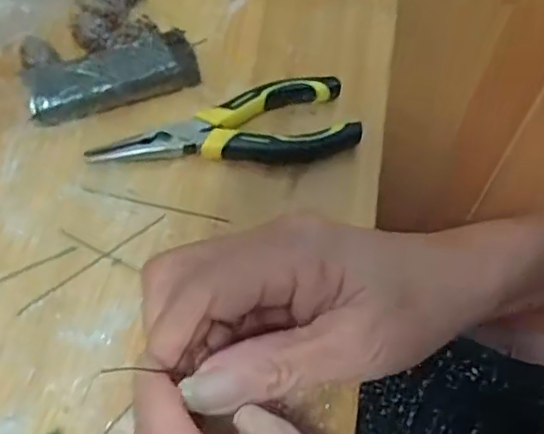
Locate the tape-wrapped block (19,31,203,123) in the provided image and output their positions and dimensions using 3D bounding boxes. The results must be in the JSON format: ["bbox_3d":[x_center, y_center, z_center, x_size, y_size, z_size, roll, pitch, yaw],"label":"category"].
[{"bbox_3d":[-0.101,-0.089,0.379,0.103,0.024,0.038,-15,59,-13],"label":"tape-wrapped block"}]

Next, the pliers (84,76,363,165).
[{"bbox_3d":[-0.028,-0.051,0.364,0.156,0.017,0.060,-8,58,-9],"label":"pliers"}]

